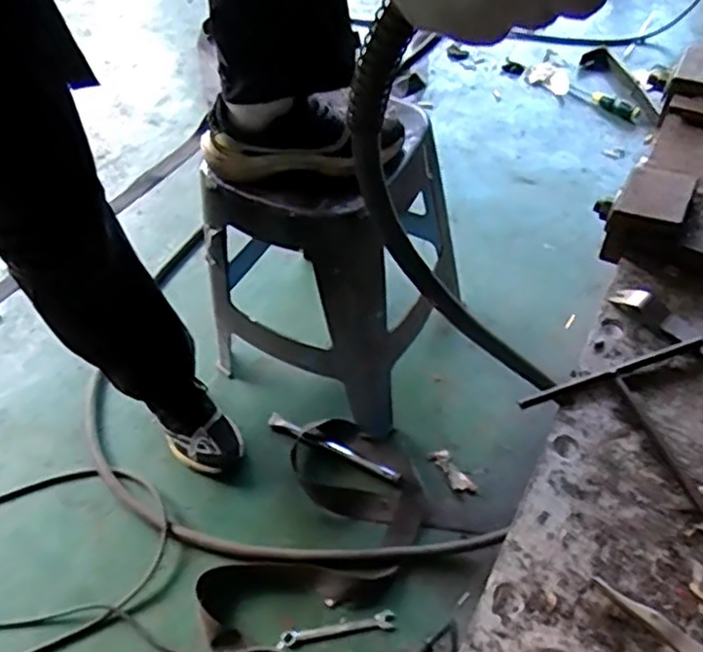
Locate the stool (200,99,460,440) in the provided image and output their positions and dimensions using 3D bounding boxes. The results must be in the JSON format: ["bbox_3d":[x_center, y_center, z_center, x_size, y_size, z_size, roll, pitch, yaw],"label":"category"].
[{"bbox_3d":[-0.042,-0.107,1.171,0.350,0.483,0.301,21,57,21],"label":"stool"}]

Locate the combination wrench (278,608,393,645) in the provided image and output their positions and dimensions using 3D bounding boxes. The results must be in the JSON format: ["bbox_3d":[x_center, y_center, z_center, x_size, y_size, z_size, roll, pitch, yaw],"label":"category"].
[{"bbox_3d":[-0.021,0.453,1.034,0.167,0.010,0.026,-9,52,-1],"label":"combination wrench"}]

